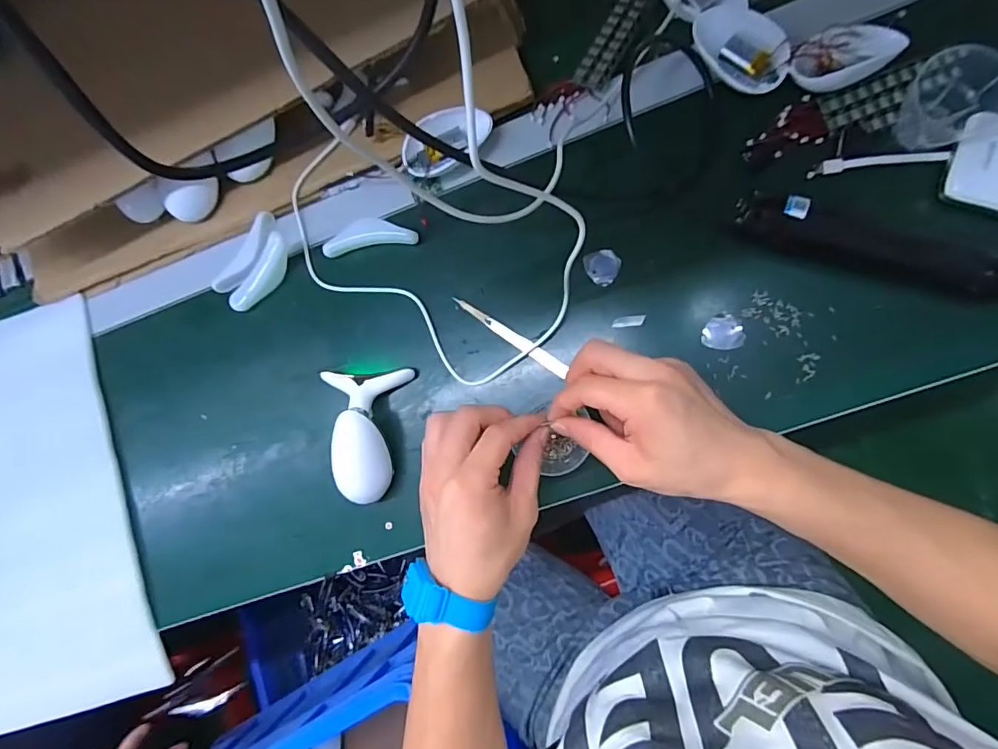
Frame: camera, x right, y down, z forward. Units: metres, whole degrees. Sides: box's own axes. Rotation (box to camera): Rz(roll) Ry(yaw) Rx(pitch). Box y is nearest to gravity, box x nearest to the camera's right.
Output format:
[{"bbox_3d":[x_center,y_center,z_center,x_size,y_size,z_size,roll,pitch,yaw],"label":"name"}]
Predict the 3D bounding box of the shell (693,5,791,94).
[{"bbox_3d":[0.200,-0.270,0.413,0.047,0.023,0.083,-44,81,4],"label":"shell"}]

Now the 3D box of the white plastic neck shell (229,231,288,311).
[{"bbox_3d":[-0.224,-0.094,0.471,0.022,0.029,0.083,42,94,9],"label":"white plastic neck shell"}]

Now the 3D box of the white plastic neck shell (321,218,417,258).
[{"bbox_3d":[-0.119,-0.130,0.458,0.085,0.017,0.031,-9,85,9],"label":"white plastic neck shell"}]

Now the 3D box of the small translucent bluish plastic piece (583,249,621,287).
[{"bbox_3d":[0.090,-0.096,0.435,0.032,0.004,0.029,44,94,9],"label":"small translucent bluish plastic piece"}]

